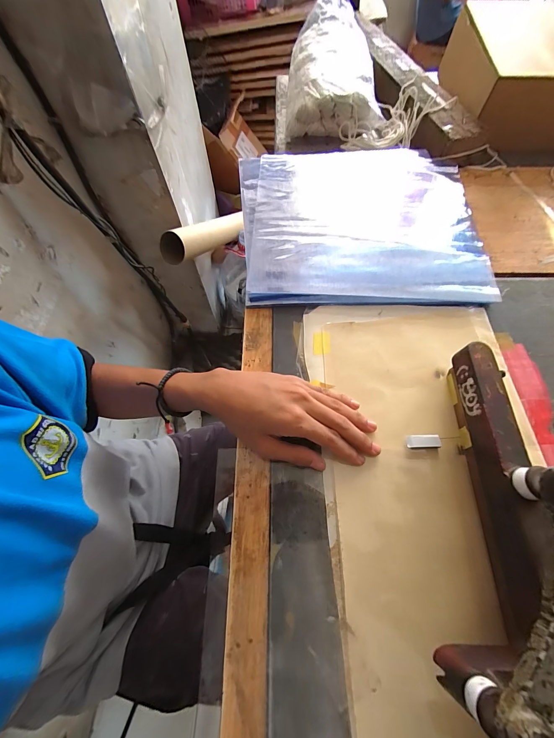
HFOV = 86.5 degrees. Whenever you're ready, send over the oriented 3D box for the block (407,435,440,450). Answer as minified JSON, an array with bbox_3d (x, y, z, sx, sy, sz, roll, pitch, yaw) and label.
[{"bbox_3d":[0.146,0.073,0.295,0.032,0.008,0.013,-2,66,-1],"label":"block"}]

